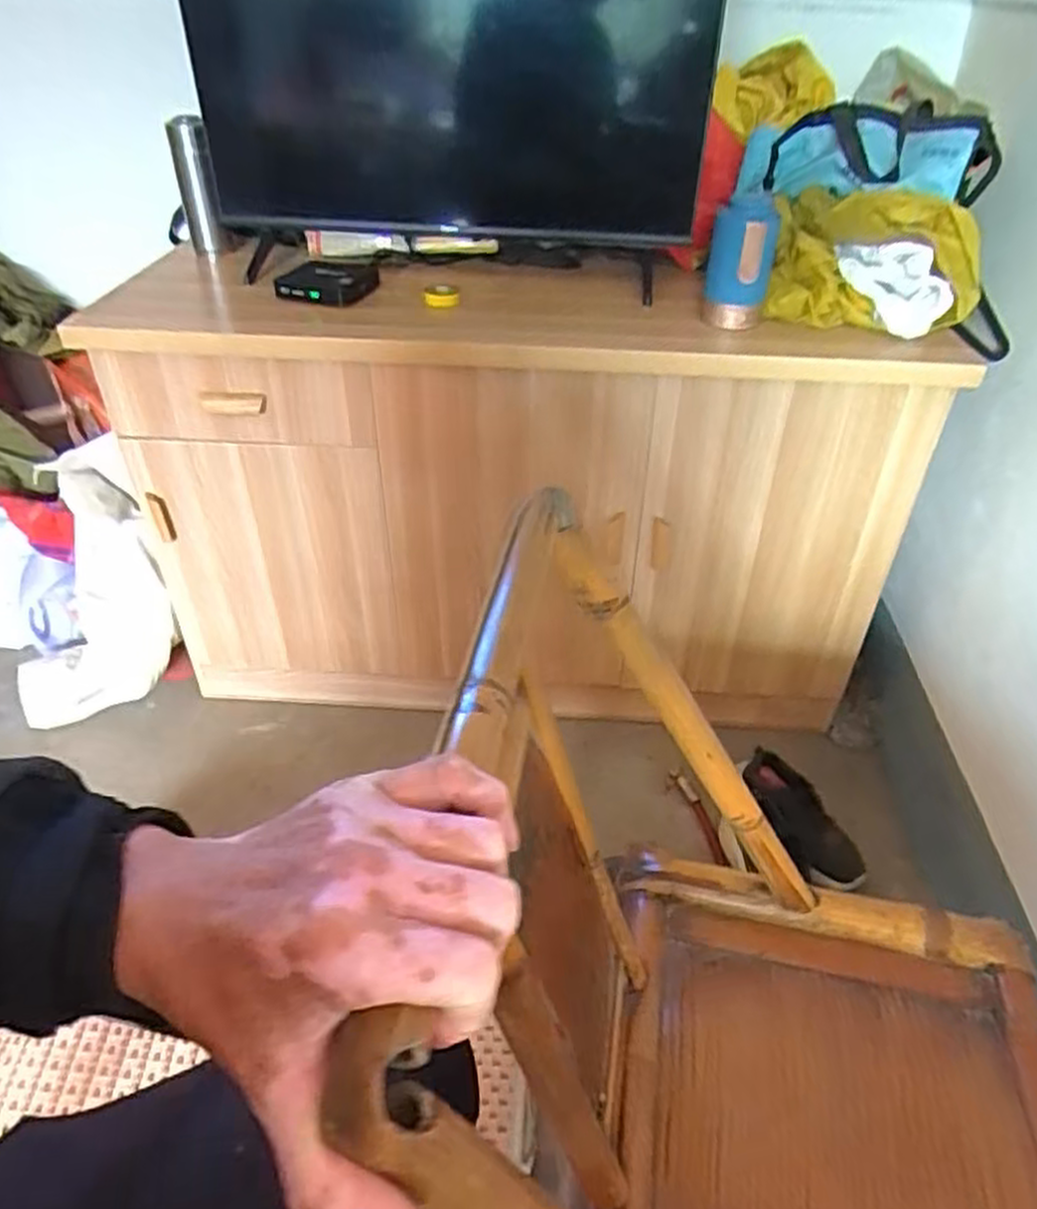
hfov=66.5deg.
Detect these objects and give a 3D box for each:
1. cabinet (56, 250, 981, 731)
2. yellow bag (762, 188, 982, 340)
[{"bbox_3d":[0.005,-0.176,1.361,1.180,0.689,0.356,5,39,4],"label":"cabinet"},{"bbox_3d":[0.470,-0.457,1.046,0.259,0.149,0.155,10,40,11],"label":"yellow bag"}]

